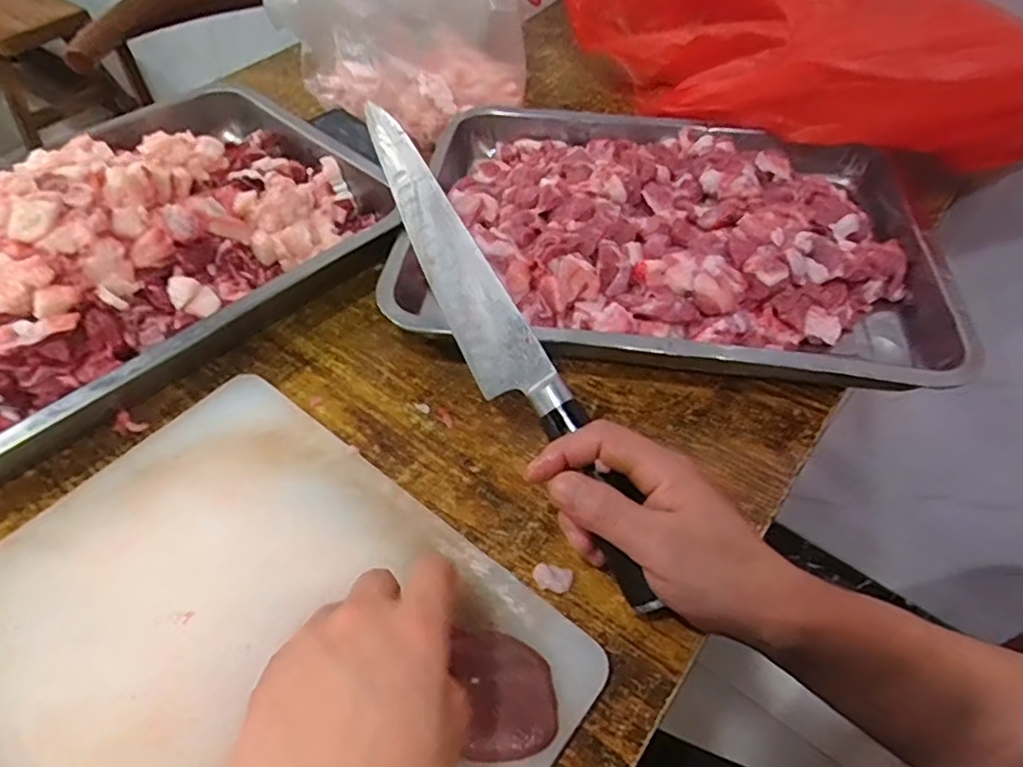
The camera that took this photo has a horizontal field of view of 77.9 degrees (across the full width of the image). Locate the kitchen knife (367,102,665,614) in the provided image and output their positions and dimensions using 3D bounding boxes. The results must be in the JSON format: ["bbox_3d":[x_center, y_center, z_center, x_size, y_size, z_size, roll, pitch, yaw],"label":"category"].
[{"bbox_3d":[-0.009,-0.029,0.352,0.034,0.030,0.320,-24,73,-18],"label":"kitchen knife"}]

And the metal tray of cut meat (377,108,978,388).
[{"bbox_3d":[0.122,-0.121,0.483,0.383,0.059,0.283,7,52,5],"label":"metal tray of cut meat"}]

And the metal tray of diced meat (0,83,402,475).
[{"bbox_3d":[-0.295,-0.104,0.438,0.298,0.086,0.403,27,56,19],"label":"metal tray of diced meat"}]

